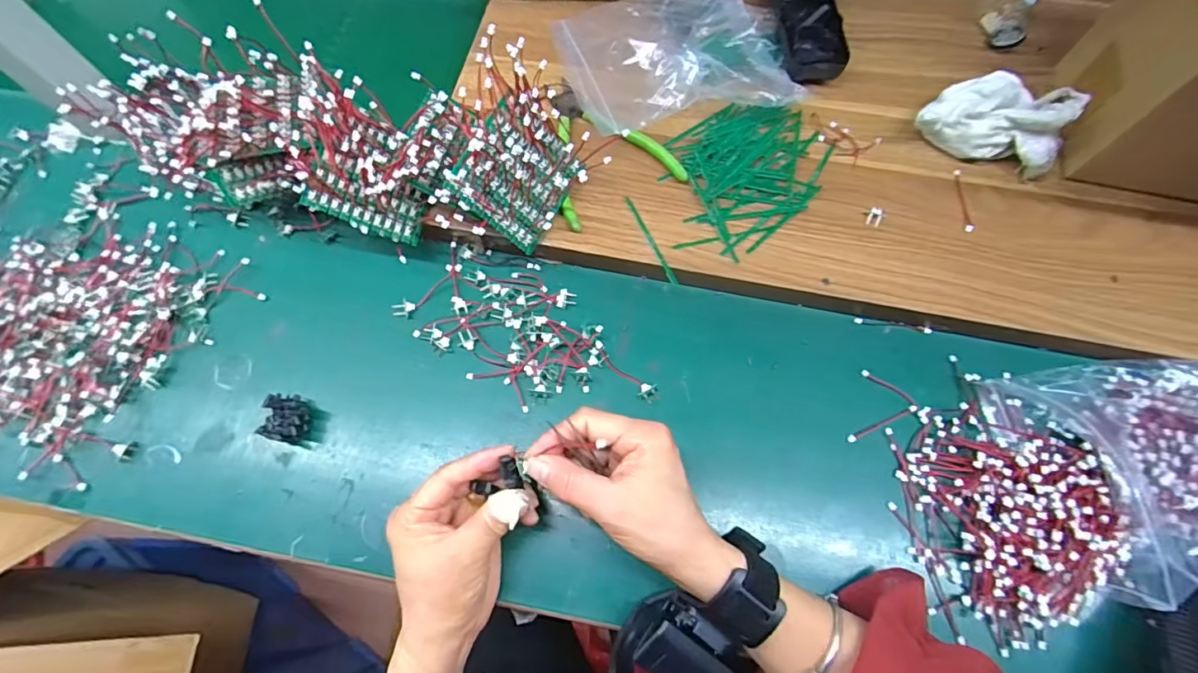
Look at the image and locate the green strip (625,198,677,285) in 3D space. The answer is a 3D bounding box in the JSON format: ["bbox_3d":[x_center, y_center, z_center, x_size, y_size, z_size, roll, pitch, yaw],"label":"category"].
[{"bbox_3d":[0.041,-0.076,0.417,0.005,0.009,0.082,-25,71,-9],"label":"green strip"}]

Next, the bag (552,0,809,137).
[{"bbox_3d":[0.067,-0.248,0.448,0.194,0.048,0.159,-10,69,-3],"label":"bag"}]

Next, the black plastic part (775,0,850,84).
[{"bbox_3d":[0.189,-0.271,0.470,0.048,0.027,0.098,-1,69,0],"label":"black plastic part"}]

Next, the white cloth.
[{"bbox_3d":[0.314,-0.180,0.418,0.106,0.063,0.070,19,70,8],"label":"white cloth"}]

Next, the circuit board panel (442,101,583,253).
[{"bbox_3d":[-0.058,-0.118,0.388,0.082,0.009,0.082,35,83,-33],"label":"circuit board panel"}]

